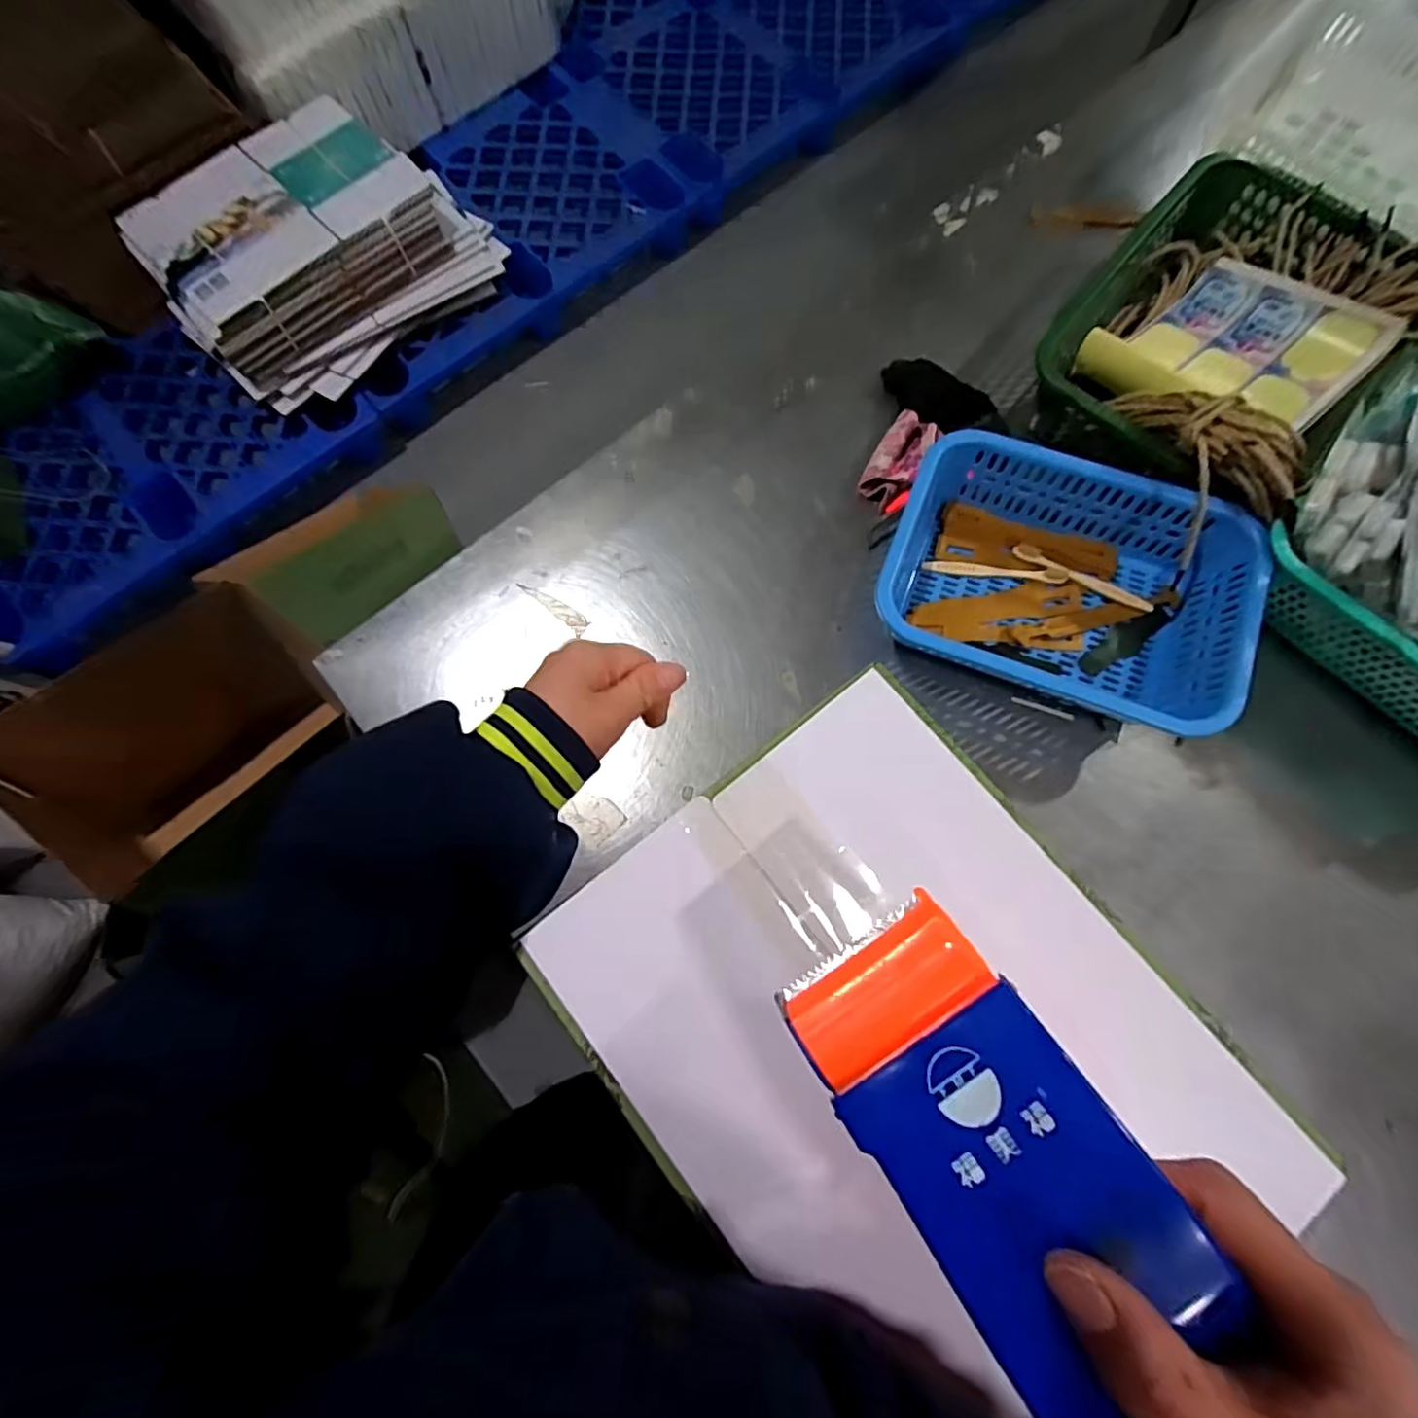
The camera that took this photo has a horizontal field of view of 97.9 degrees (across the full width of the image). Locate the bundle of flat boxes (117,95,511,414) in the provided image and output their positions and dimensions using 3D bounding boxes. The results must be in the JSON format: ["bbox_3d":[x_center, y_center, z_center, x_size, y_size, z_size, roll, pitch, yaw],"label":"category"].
[{"bbox_3d":[-0.874,-1.037,1.406,0.687,0.216,0.451,-40,79,-9],"label":"bundle of flat boxes"}]

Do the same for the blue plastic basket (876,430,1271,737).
[{"bbox_3d":[0.330,-0.120,0.596,0.312,0.094,0.223,20,77,6],"label":"blue plastic basket"}]

